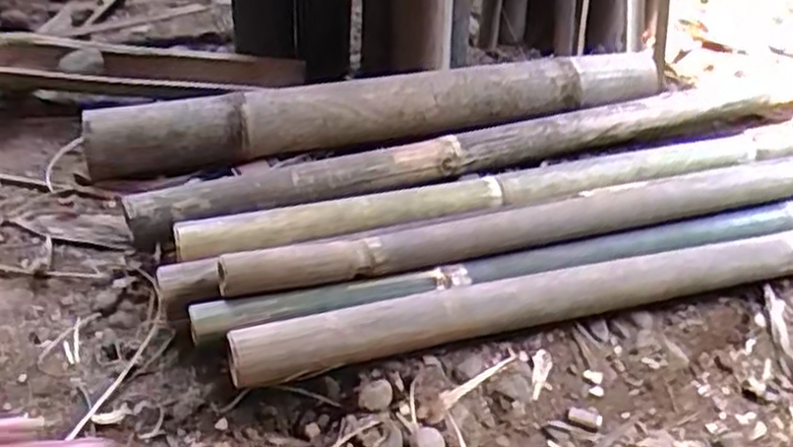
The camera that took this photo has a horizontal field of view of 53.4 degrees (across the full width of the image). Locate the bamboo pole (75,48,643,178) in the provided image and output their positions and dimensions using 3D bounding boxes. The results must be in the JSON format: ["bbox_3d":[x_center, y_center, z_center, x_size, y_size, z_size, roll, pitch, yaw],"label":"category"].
[{"bbox_3d":[0.009,-0.158,0.985,0.762,0.066,0.084,-9,45,-17],"label":"bamboo pole"}]

